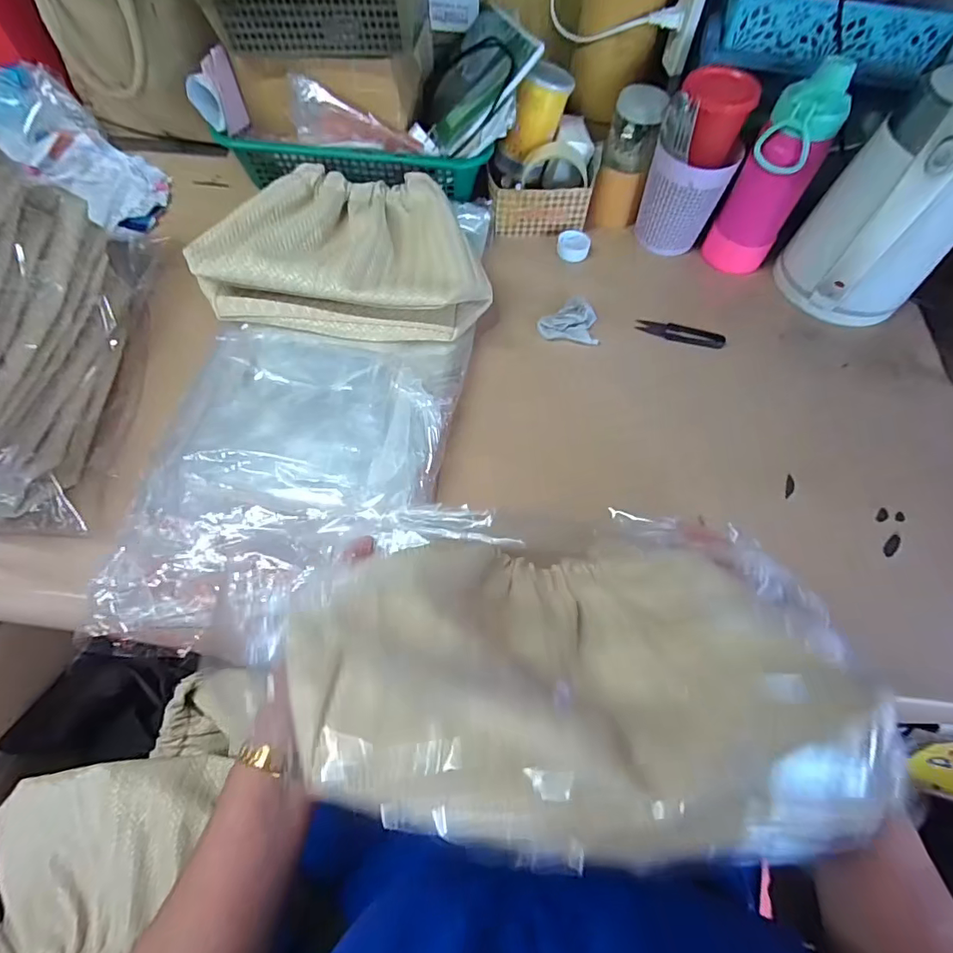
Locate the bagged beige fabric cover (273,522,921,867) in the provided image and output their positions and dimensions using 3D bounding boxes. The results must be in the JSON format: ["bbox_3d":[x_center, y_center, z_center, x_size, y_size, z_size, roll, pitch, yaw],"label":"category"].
[{"bbox_3d":[0.052,0.093,0.312,0.289,0.071,0.241,-4,20,-3],"label":"bagged beige fabric cover"}]

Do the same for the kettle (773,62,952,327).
[{"bbox_3d":[0.452,-0.280,0.522,0.123,0.208,0.150,3,63,-1],"label":"kettle"}]

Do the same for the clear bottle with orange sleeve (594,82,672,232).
[{"bbox_3d":[0.188,-0.399,0.615,0.059,0.138,0.061,4,63,-1],"label":"clear bottle with orange sleeve"}]

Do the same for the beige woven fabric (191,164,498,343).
[{"bbox_3d":[-0.138,-0.263,0.550,0.313,0.066,0.226,8,63,1],"label":"beige woven fabric"}]

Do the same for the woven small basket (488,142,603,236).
[{"bbox_3d":[0.085,-0.373,0.632,0.137,0.073,0.084,2,63,-2],"label":"woven small basket"}]

